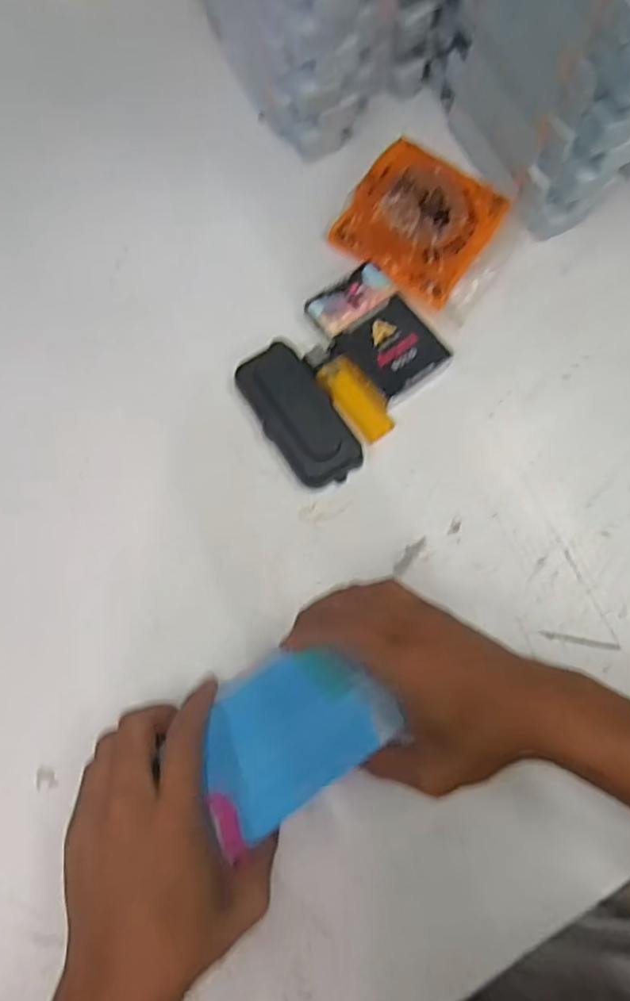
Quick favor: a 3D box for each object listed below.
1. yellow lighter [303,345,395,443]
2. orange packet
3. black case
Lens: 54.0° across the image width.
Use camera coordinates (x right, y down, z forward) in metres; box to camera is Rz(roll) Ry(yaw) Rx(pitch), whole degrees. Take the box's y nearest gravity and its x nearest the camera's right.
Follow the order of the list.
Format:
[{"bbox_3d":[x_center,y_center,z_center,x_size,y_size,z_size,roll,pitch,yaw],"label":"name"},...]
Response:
[{"bbox_3d":[0.025,-0.080,0.445,0.028,0.012,0.081,-39,81,-9],"label":"yellow lighter"},{"bbox_3d":[0.083,-0.206,0.459,0.116,0.027,0.104,31,79,6],"label":"orange packet"},{"bbox_3d":[-0.011,-0.061,0.433,0.049,0.019,0.103,-33,80,-8],"label":"black case"}]

